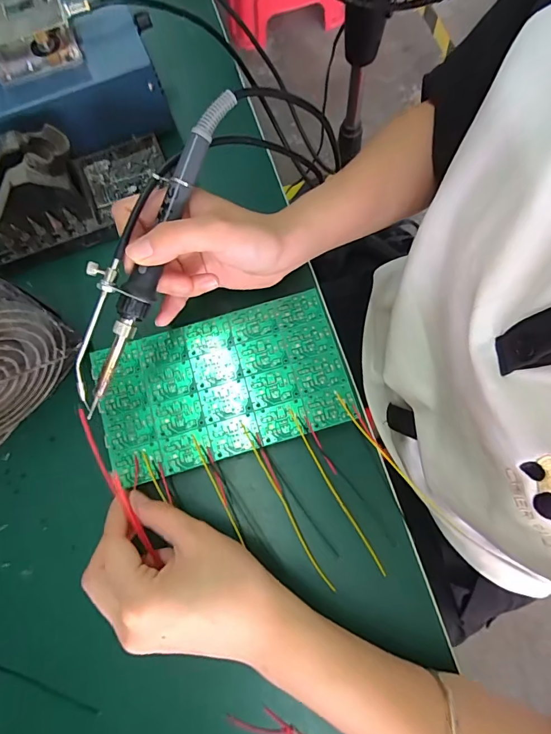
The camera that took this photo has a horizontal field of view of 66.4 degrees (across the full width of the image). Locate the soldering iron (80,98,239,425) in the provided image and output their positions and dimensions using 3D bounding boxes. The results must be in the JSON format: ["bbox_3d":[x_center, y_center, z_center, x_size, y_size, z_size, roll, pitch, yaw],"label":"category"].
[{"bbox_3d":[-0.083,-0.071,0.257,0.035,0.016,0.208,27,94,8],"label":"soldering iron"}]

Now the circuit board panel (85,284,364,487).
[{"bbox_3d":[-0.039,0.013,0.303,0.171,0.004,0.101,-16,76,-2],"label":"circuit board panel"}]

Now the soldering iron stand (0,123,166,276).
[{"bbox_3d":[-0.163,-0.143,0.325,0.152,0.068,0.073,-23,76,-5],"label":"soldering iron stand"}]

